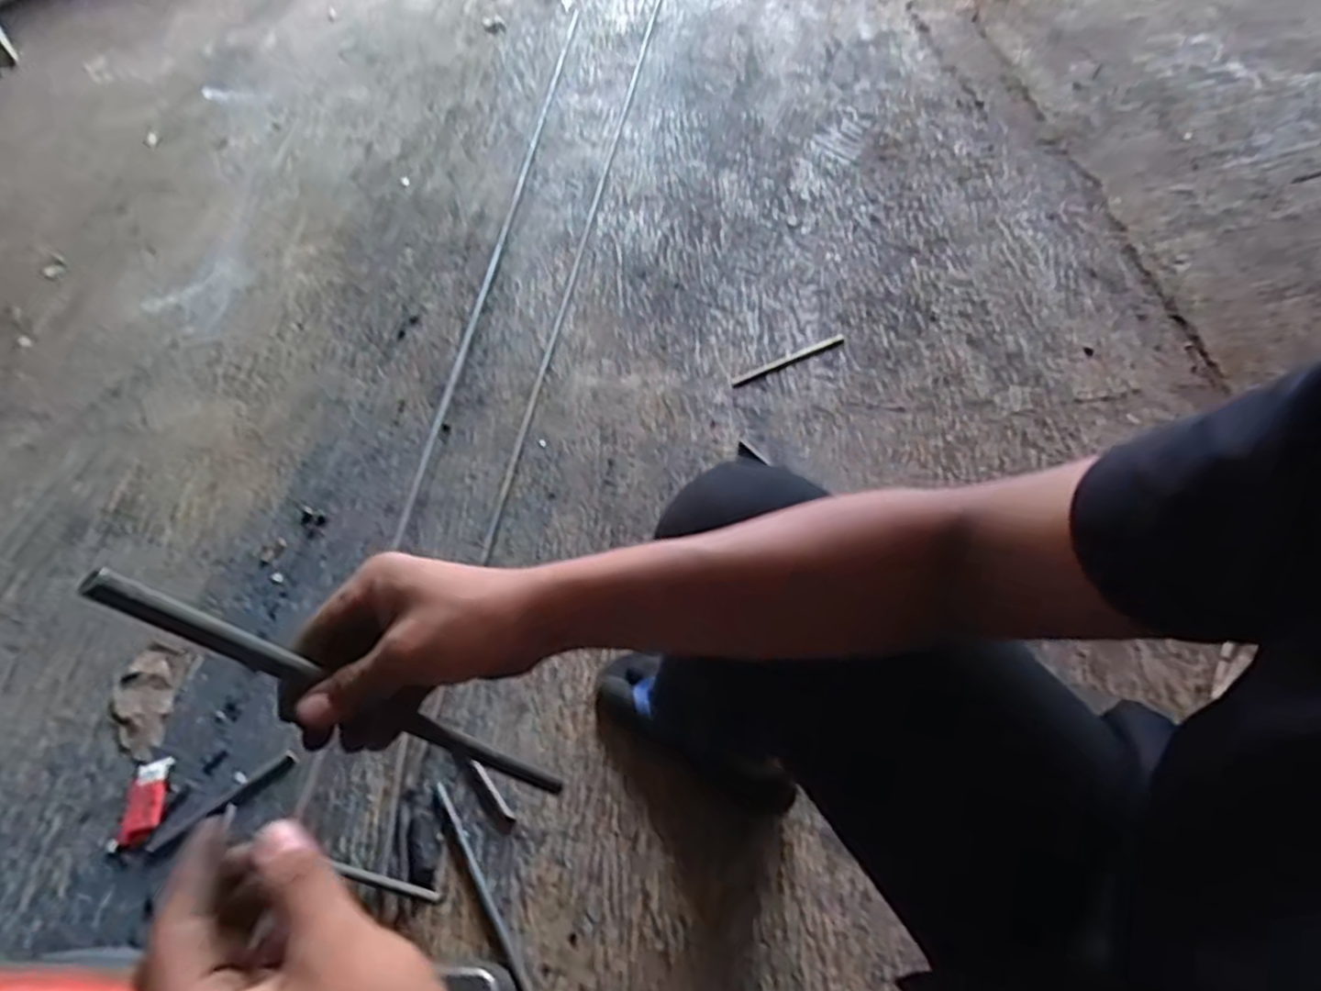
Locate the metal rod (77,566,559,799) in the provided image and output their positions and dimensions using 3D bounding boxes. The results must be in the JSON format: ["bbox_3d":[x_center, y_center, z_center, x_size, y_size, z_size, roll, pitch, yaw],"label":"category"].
[{"bbox_3d":[-0.138,0.110,0.351,0.013,0.288,0.012,-14,50,25],"label":"metal rod"}]

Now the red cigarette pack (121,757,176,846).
[{"bbox_3d":[-0.570,0.337,0.770,0.038,0.020,0.087,-7,54,-6],"label":"red cigarette pack"}]

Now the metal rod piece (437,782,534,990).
[{"bbox_3d":[-0.183,0.419,0.730,0.011,0.004,0.254,-28,59,-19],"label":"metal rod piece"}]

